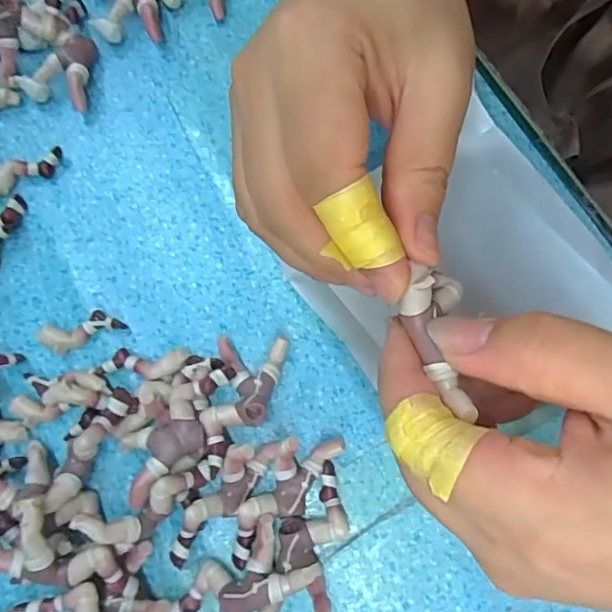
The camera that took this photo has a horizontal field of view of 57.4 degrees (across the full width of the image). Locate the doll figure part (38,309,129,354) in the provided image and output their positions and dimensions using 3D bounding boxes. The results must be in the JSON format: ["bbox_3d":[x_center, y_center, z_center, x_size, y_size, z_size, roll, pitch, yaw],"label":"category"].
[{"bbox_3d":[-0.094,0.011,0.236,0.035,0.008,0.014,-14,76,-2],"label":"doll figure part"}]

